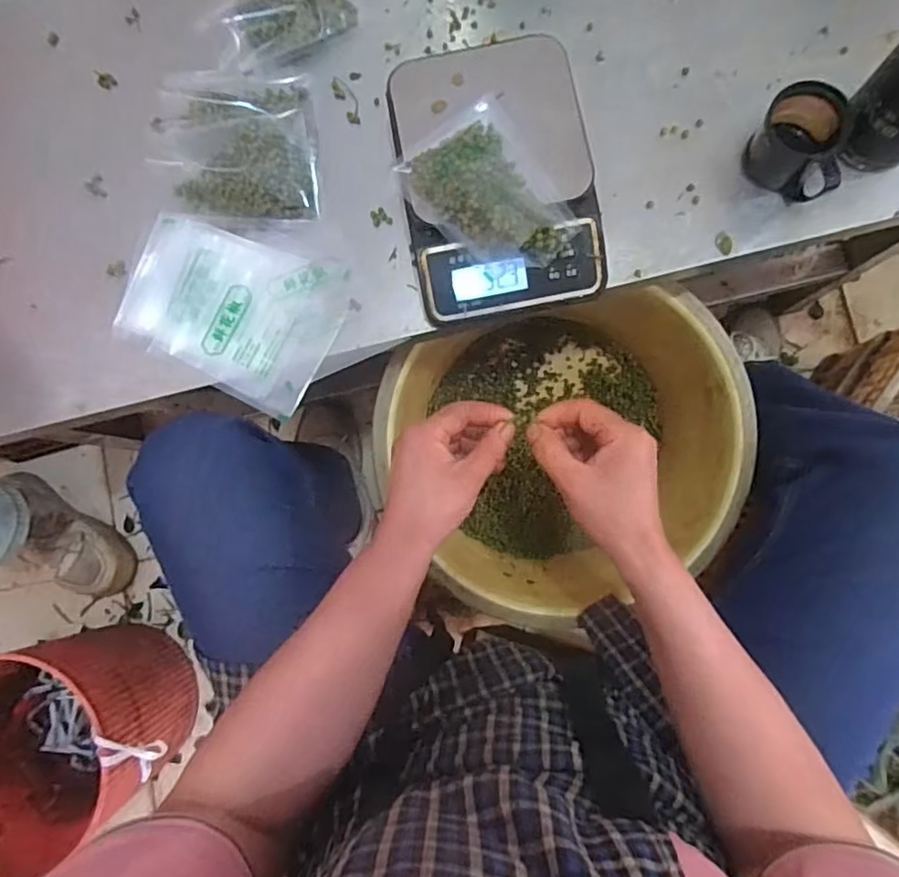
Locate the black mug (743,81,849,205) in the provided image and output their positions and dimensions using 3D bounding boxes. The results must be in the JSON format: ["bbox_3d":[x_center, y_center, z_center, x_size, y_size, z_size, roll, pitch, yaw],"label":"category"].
[{"bbox_3d":[0.281,-0.236,0.489,0.073,0.061,0.068,0,84,2],"label":"black mug"}]

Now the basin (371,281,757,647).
[{"bbox_3d":[0.124,0.005,0.652,0.339,0.153,0.318,0,84,2],"label":"basin"}]

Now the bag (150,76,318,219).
[{"bbox_3d":[-0.188,-0.257,0.522,0.146,0.022,0.132,0,84,2],"label":"bag"}]

